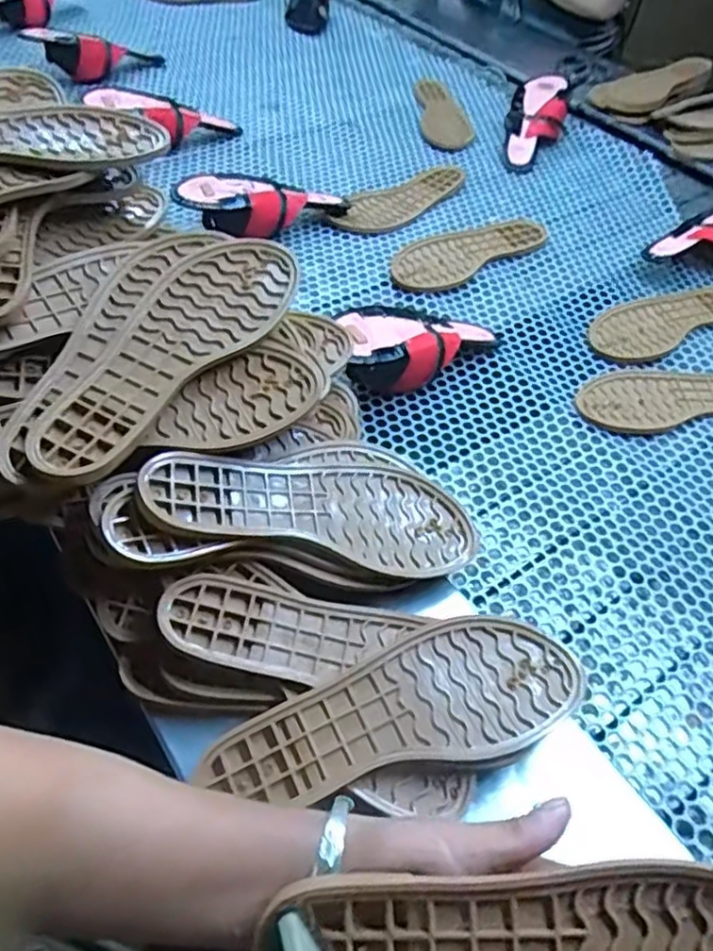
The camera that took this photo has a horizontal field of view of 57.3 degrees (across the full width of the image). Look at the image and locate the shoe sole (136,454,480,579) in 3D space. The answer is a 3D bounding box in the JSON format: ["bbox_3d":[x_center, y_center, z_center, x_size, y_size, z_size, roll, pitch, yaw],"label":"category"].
[{"bbox_3d":[-0.028,0.022,0.482,0.244,0.020,0.090,9,50,-21],"label":"shoe sole"}]

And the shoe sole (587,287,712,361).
[{"bbox_3d":[0.378,-0.190,0.786,0.232,0.007,0.084,-23,57,-19],"label":"shoe sole"}]

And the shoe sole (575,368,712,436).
[{"bbox_3d":[0.359,-0.089,0.714,0.244,0.009,0.091,-7,53,-8],"label":"shoe sole"}]

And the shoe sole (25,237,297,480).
[{"bbox_3d":[-0.139,-0.098,0.471,0.090,0.033,0.244,33,56,17],"label":"shoe sole"}]

